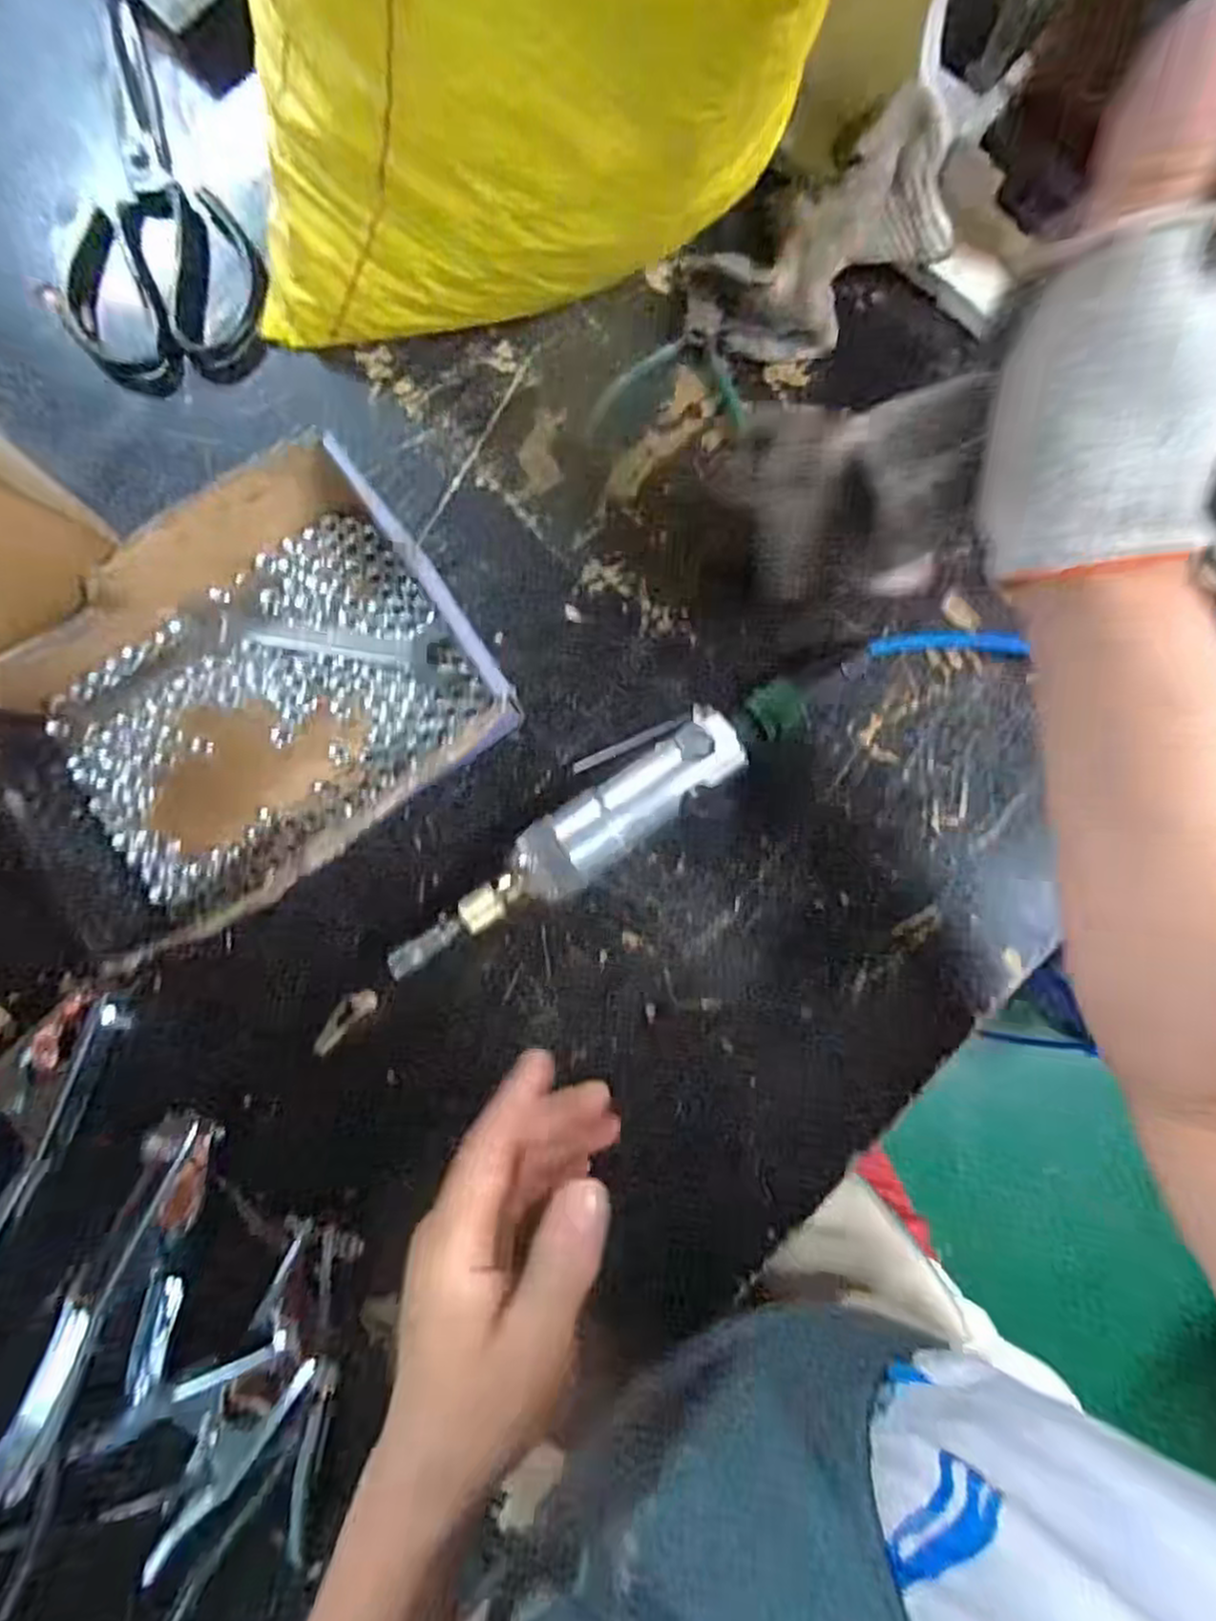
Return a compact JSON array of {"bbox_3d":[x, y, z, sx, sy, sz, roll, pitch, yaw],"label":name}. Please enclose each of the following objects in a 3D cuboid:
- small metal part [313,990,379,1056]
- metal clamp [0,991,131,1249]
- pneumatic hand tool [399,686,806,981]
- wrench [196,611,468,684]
[{"bbox_3d":[-0.152,0.120,0.426,0.046,0.004,0.016,-43,88,-1],"label":"small metal part"},{"bbox_3d":[-0.333,0.165,0.410,0.078,0.026,0.158,27,88,2],"label":"metal clamp"},{"bbox_3d":[-0.008,0.004,0.410,0.256,0.037,0.052,-36,88,-1],"label":"pneumatic hand tool"},{"bbox_3d":[-0.157,-0.097,0.429,0.150,0.004,0.025,11,88,1],"label":"wrench"}]

